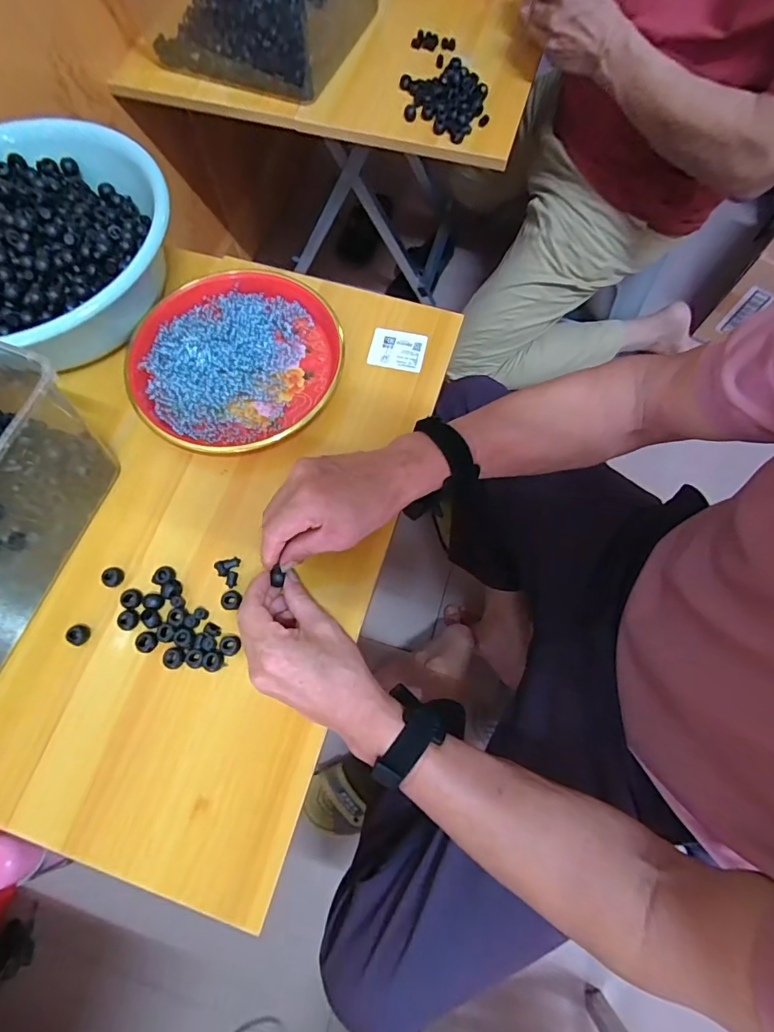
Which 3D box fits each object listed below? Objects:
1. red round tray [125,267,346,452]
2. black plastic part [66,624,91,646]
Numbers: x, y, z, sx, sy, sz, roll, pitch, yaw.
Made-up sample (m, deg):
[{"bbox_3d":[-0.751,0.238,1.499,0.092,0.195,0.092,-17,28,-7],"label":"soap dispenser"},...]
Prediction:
[{"bbox_3d":[-0.160,-0.165,0.499,0.205,0.033,0.218,0,71,1],"label":"red round tray"},{"bbox_3d":[-0.273,0.105,0.417,0.016,0.012,0.017,0,71,1],"label":"black plastic part"}]

